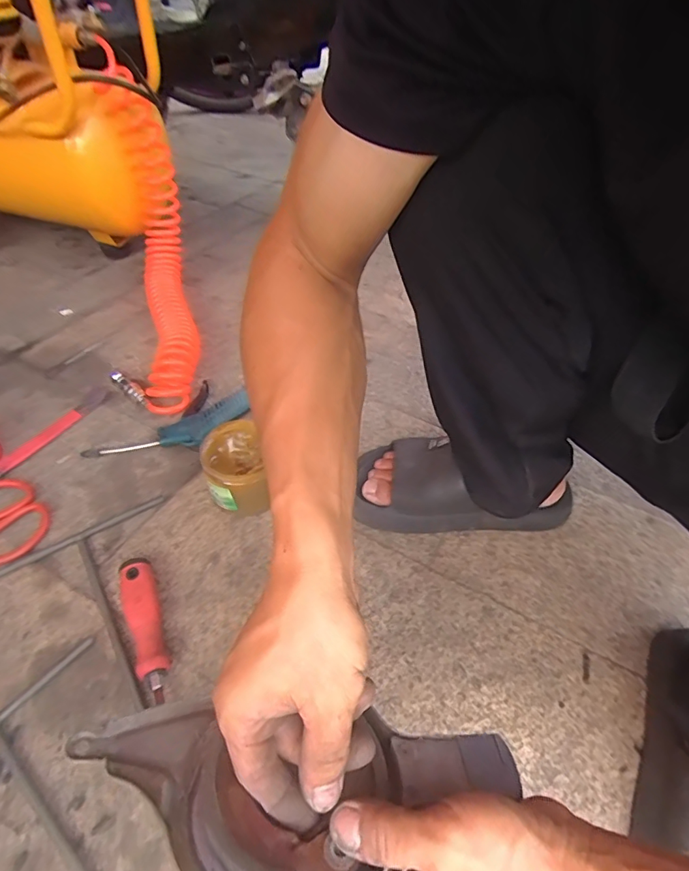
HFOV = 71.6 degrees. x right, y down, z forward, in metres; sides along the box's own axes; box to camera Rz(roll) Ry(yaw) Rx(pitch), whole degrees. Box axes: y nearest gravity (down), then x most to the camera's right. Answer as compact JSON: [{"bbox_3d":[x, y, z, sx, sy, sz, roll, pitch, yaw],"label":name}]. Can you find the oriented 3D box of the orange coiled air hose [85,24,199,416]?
[{"bbox_3d":[-0.297,-0.315,0.686,0.109,0.338,0.484,-9,49,-11],"label":"orange coiled air hose"}]

